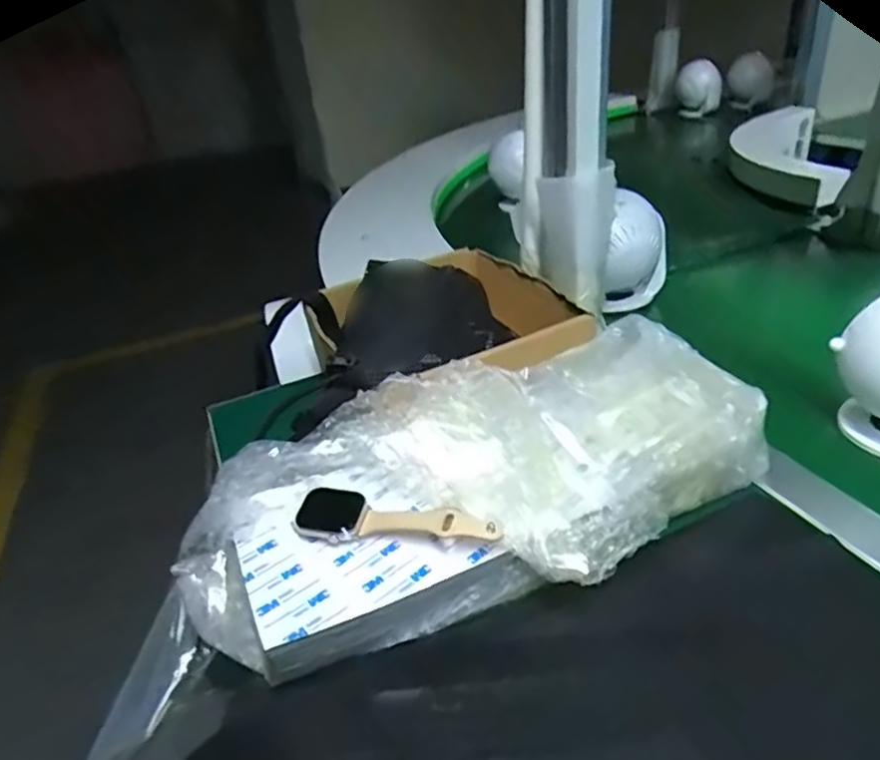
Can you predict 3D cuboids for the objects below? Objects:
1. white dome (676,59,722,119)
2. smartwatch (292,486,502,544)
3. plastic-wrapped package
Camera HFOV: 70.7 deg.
[{"bbox_3d":[0.681,-0.762,1.637,0.107,0.143,0.095,5,33,18],"label":"white dome"},{"bbox_3d":[-0.028,0.088,0.384,0.130,0.018,0.034,4,33,18],"label":"smartwatch"},{"bbox_3d":[0.024,0.065,0.409,0.384,0.057,0.179,-17,49,-7],"label":"plastic-wrapped package"}]

